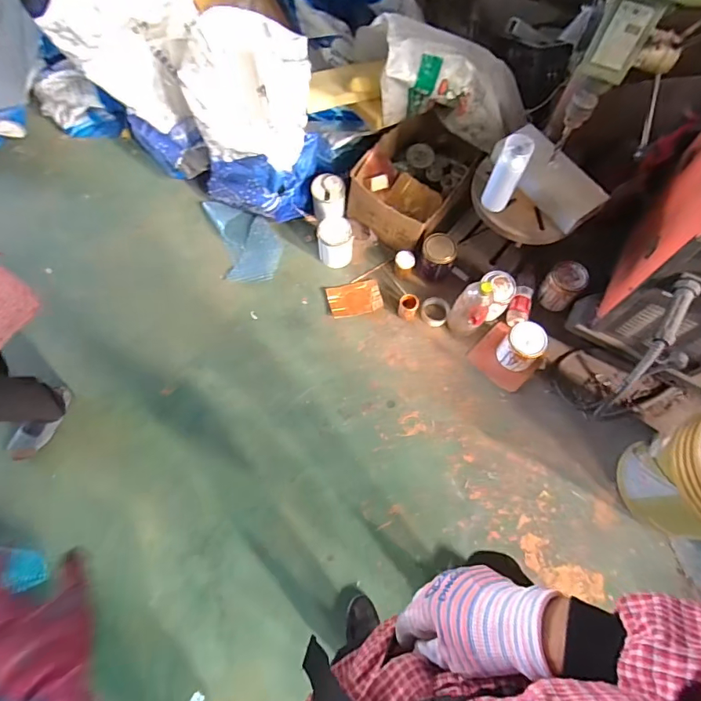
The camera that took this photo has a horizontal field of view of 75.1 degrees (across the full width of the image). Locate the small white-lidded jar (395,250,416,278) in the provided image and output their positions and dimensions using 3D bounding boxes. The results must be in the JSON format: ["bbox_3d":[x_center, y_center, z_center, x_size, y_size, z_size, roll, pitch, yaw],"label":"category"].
[{"bbox_3d":[0.173,-0.275,1.444,0.061,0.064,0.062,0,69,0],"label":"small white-lidded jar"}]

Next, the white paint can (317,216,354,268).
[{"bbox_3d":[-0.046,-0.345,1.446,0.109,0.144,0.115,0,69,0],"label":"white paint can"}]

